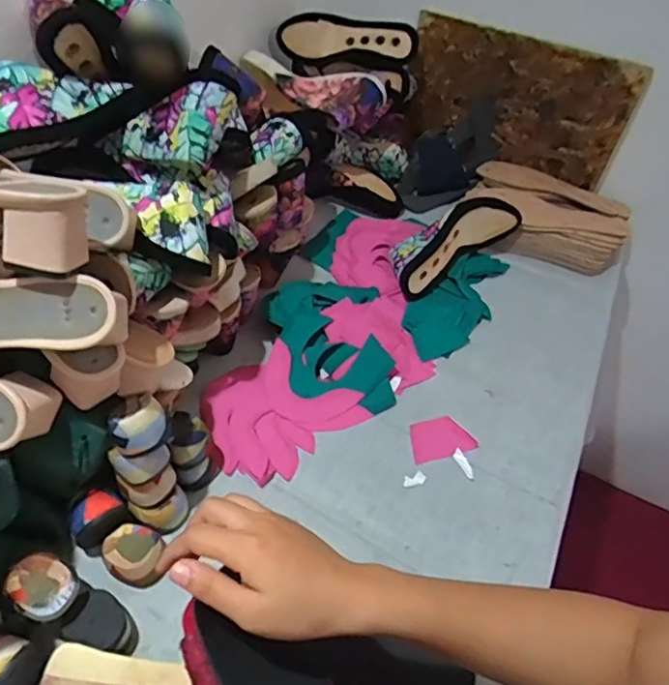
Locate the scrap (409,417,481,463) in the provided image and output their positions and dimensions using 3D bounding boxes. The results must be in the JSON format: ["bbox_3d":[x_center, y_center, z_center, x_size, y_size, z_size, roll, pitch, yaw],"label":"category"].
[{"bbox_3d":[0.129,0.116,0.691,0.078,0.004,0.054,-13,46,-9],"label":"scrap"}]

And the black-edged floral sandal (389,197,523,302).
[{"bbox_3d":[0.178,-0.159,0.867,0.224,0.076,0.084,-30,58,-28],"label":"black-edged floral sandal"}]

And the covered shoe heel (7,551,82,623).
[{"bbox_3d":[-0.256,0.216,0.497,0.059,0.019,0.051,46,65,-3],"label":"covered shoe heel"}]

